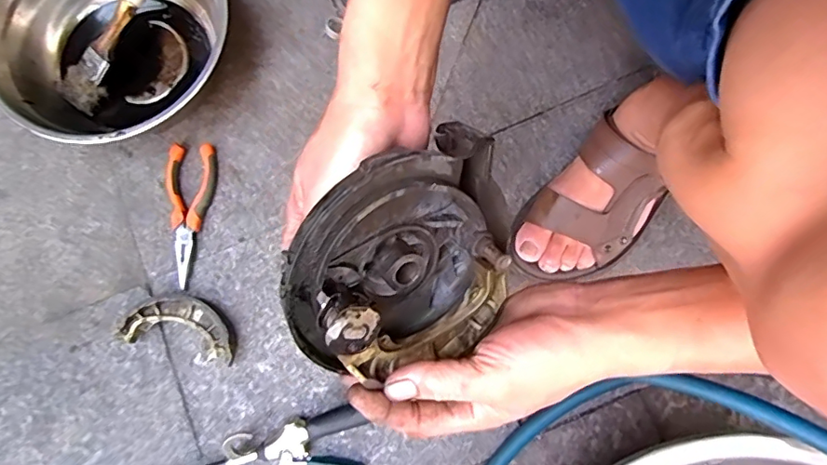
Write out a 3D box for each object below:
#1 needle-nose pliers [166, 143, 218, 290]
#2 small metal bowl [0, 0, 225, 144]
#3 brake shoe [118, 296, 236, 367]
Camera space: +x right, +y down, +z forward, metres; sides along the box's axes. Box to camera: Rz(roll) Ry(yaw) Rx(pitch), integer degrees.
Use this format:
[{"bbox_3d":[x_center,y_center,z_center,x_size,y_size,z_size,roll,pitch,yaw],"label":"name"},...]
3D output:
[{"bbox_3d":[-0.243,-0.021,0.560,0.051,0.015,0.149,4,79,0],"label":"needle-nose pliers"},{"bbox_3d":[-0.316,-0.205,0.562,0.232,0.079,0.241,0,79,-1],"label":"small metal bowl"},{"bbox_3d":[-0.231,0.097,0.532,0.113,0.023,0.058,18,79,3],"label":"brake shoe"}]

